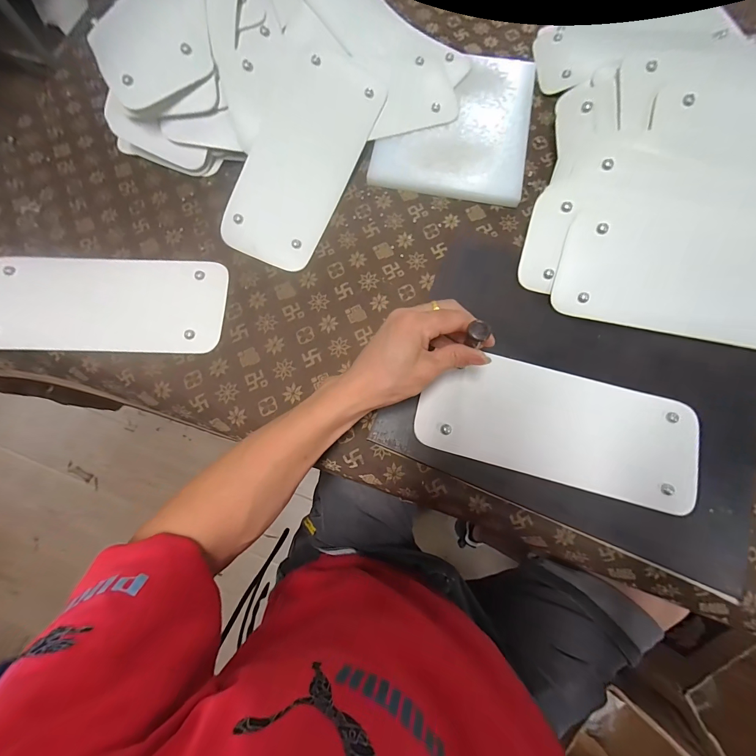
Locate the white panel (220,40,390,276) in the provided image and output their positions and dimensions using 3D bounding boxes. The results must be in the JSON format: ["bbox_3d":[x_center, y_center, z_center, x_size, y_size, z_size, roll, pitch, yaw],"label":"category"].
[{"bbox_3d":[-0.094,-0.289,0.450,0.122,0.014,0.294,23,85,-9],"label":"white panel"}]

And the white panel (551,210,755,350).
[{"bbox_3d":[0.368,-0.112,0.395,0.309,0.012,0.131,7,100,5],"label":"white panel"}]

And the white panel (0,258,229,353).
[{"bbox_3d":[-0.338,-0.090,0.417,0.299,0.017,0.123,-1,77,0],"label":"white panel"}]

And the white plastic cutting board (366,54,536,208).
[{"bbox_3d":[0.108,-0.355,0.476,0.196,0.025,0.230,11,78,3],"label":"white plastic cutting board"}]

